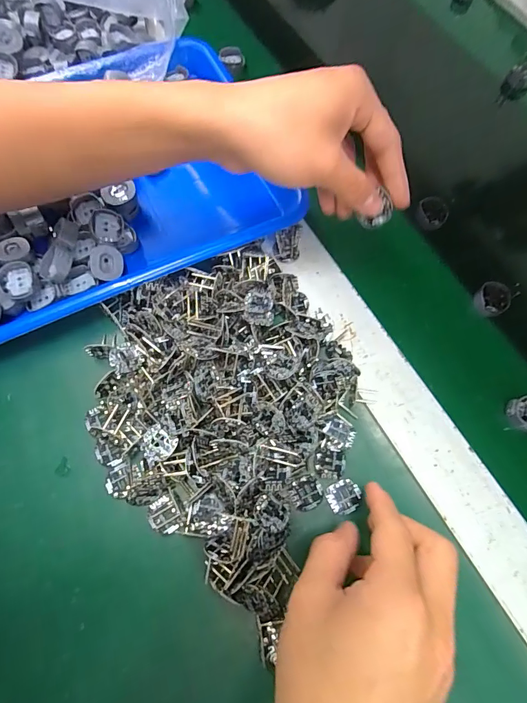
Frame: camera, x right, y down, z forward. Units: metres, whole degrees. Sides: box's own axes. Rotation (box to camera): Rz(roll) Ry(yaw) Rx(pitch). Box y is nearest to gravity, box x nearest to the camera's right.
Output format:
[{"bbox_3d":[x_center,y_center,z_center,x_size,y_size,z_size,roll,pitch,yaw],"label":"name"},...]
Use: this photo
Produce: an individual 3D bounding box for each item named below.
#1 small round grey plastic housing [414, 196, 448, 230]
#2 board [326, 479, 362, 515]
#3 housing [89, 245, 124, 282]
[{"bbox_3d":[0.161,-0.132,0.376,0.026,0.015,0.026,1,69,-2],"label":"small round grey plastic housing"},{"bbox_3d":[0.057,0.103,0.279,0.024,0.004,0.021,-12,70,-7],"label":"board"},{"bbox_3d":[-0.125,-0.071,0.314,0.025,0.007,0.028,-9,91,-21],"label":"housing"}]

